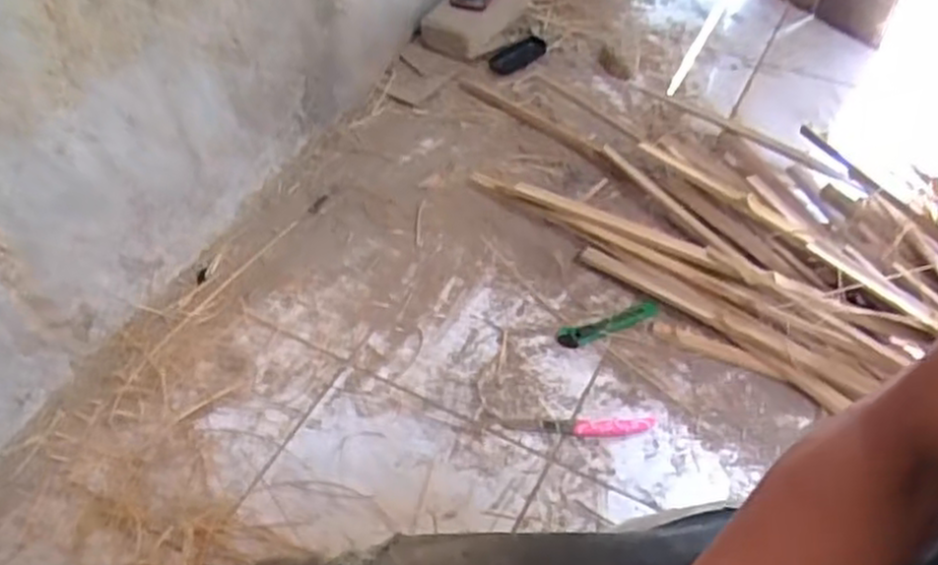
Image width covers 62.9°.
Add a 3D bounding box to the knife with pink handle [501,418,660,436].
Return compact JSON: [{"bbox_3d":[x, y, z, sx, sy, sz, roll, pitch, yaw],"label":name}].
[{"bbox_3d":[0.132,0.178,0.942,0.187,0.006,0.026,0,50,2],"label":"knife with pink handle"}]

